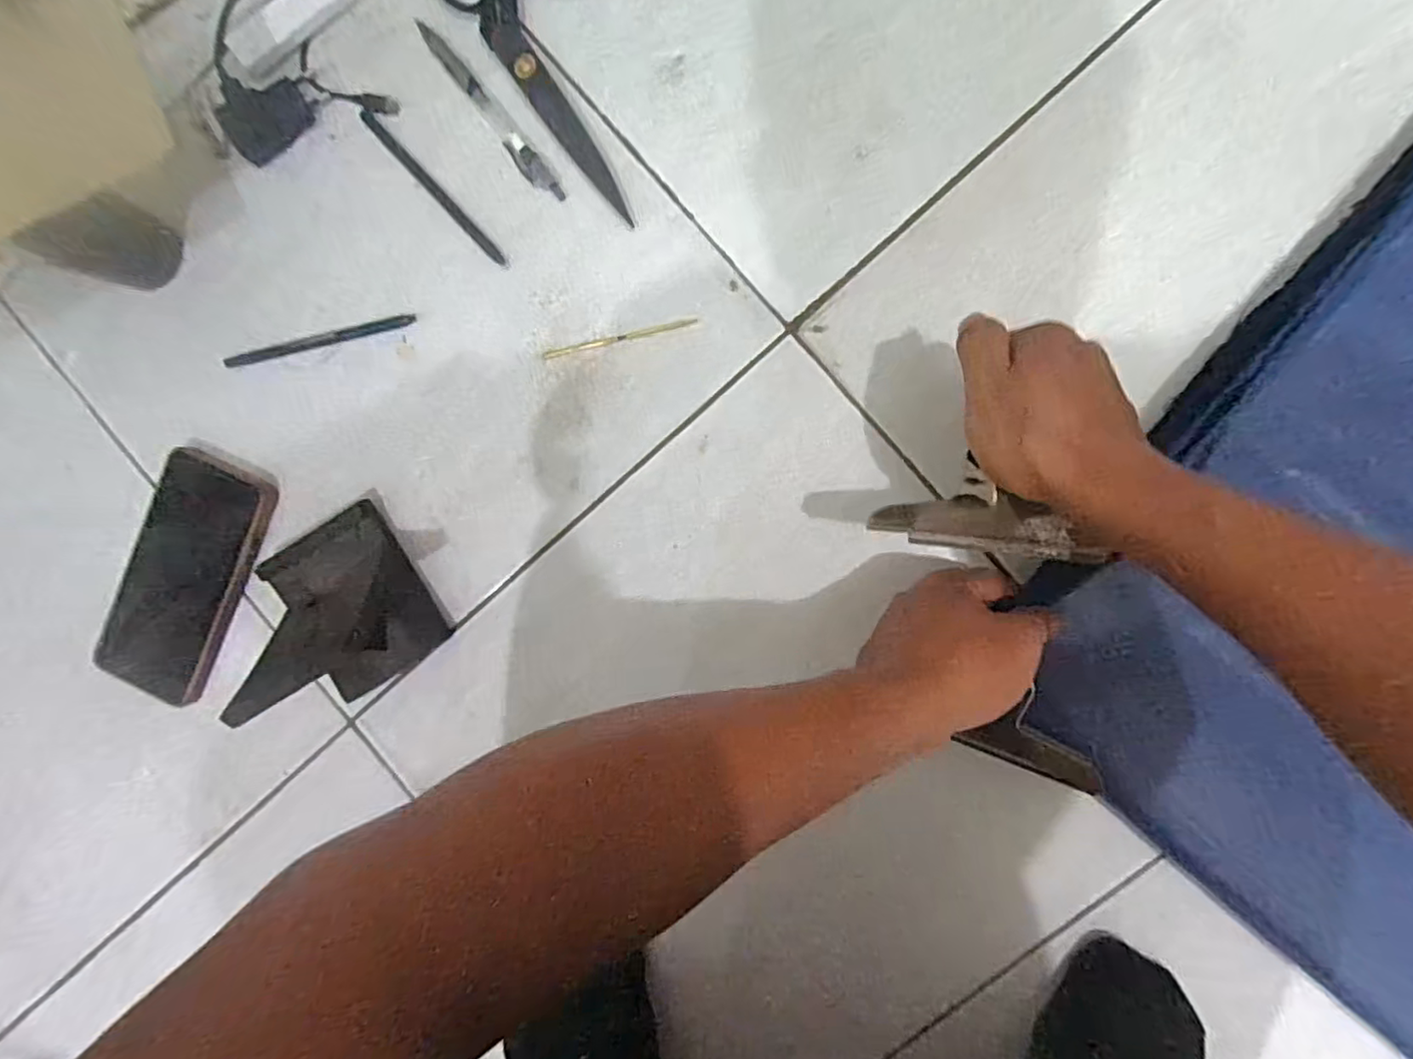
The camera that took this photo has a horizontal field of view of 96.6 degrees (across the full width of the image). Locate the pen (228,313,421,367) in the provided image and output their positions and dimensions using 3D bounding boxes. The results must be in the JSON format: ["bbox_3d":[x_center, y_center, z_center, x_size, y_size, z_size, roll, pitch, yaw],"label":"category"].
[{"bbox_3d":[-0.266,-0.130,0.434,0.137,0.008,0.009,-12,92,6],"label":"pen"}]

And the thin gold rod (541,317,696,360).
[{"bbox_3d":[-0.057,-0.126,0.413,0.103,0.004,0.005,-12,92,6],"label":"thin gold rod"}]

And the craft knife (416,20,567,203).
[{"bbox_3d":[-0.138,-0.265,0.404,0.016,0.004,0.140,-40,89,6],"label":"craft knife"}]

